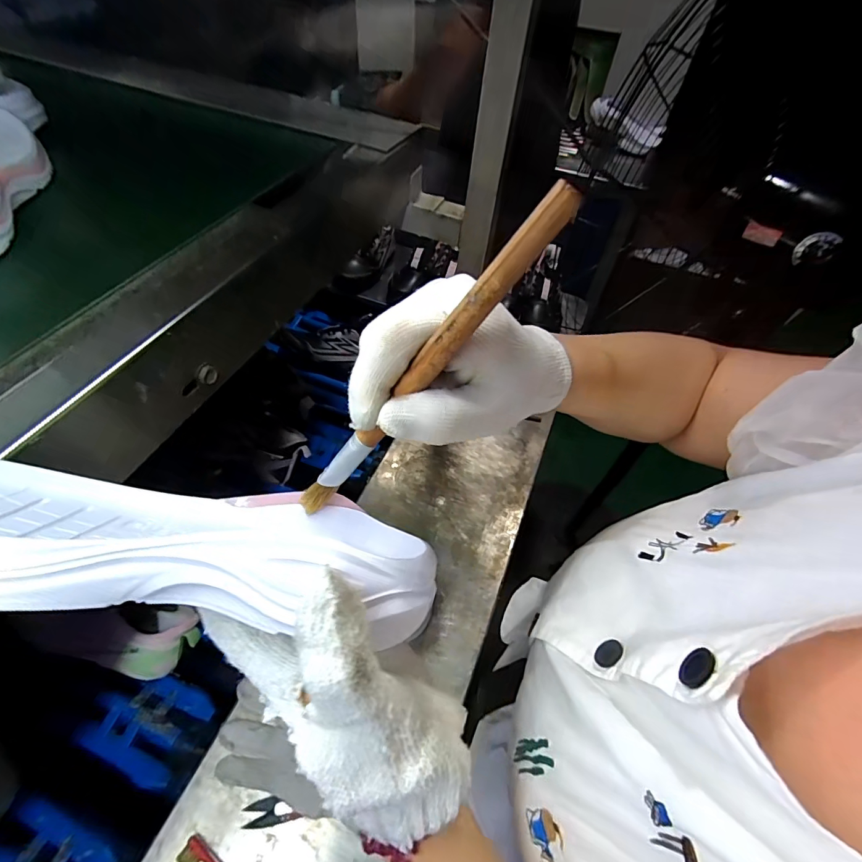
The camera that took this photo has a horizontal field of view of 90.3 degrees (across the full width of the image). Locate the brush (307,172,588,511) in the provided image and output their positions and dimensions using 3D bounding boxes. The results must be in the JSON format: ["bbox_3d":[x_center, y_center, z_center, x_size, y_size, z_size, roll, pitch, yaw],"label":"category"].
[{"bbox_3d":[-0.012,-0.014,0.178,0.010,0.189,0.006,16,45,-34],"label":"brush"}]

